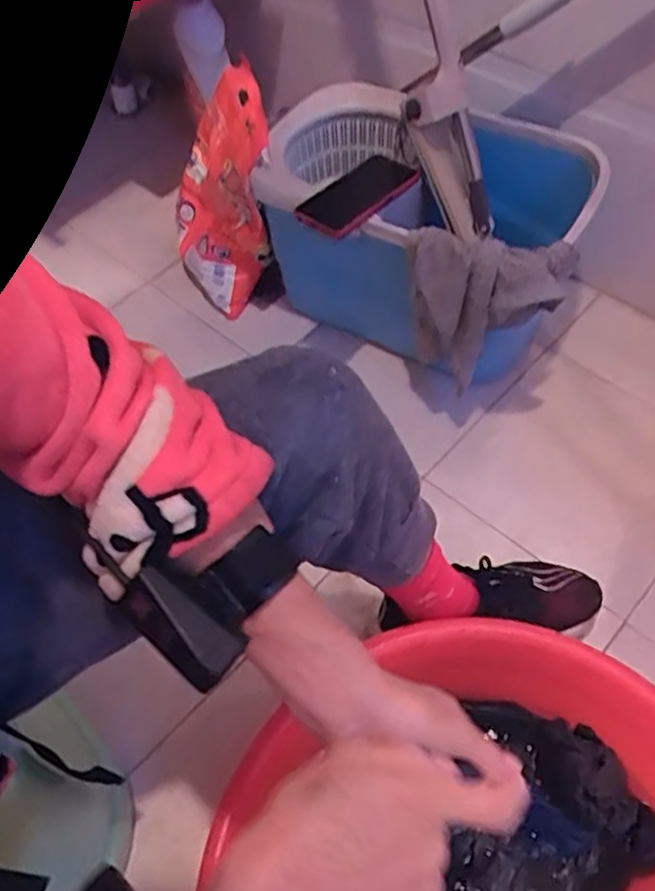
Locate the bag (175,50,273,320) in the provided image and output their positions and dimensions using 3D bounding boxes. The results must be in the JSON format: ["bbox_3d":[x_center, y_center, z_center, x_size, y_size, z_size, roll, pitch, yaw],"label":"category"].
[{"bbox_3d":[-0.155,-0.389,1.084,0.095,0.324,0.246,-8,52,-34],"label":"bag"}]

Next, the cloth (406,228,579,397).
[{"bbox_3d":[0.190,-0.166,0.840,0.185,0.167,0.088,0,55,5],"label":"cloth"}]

